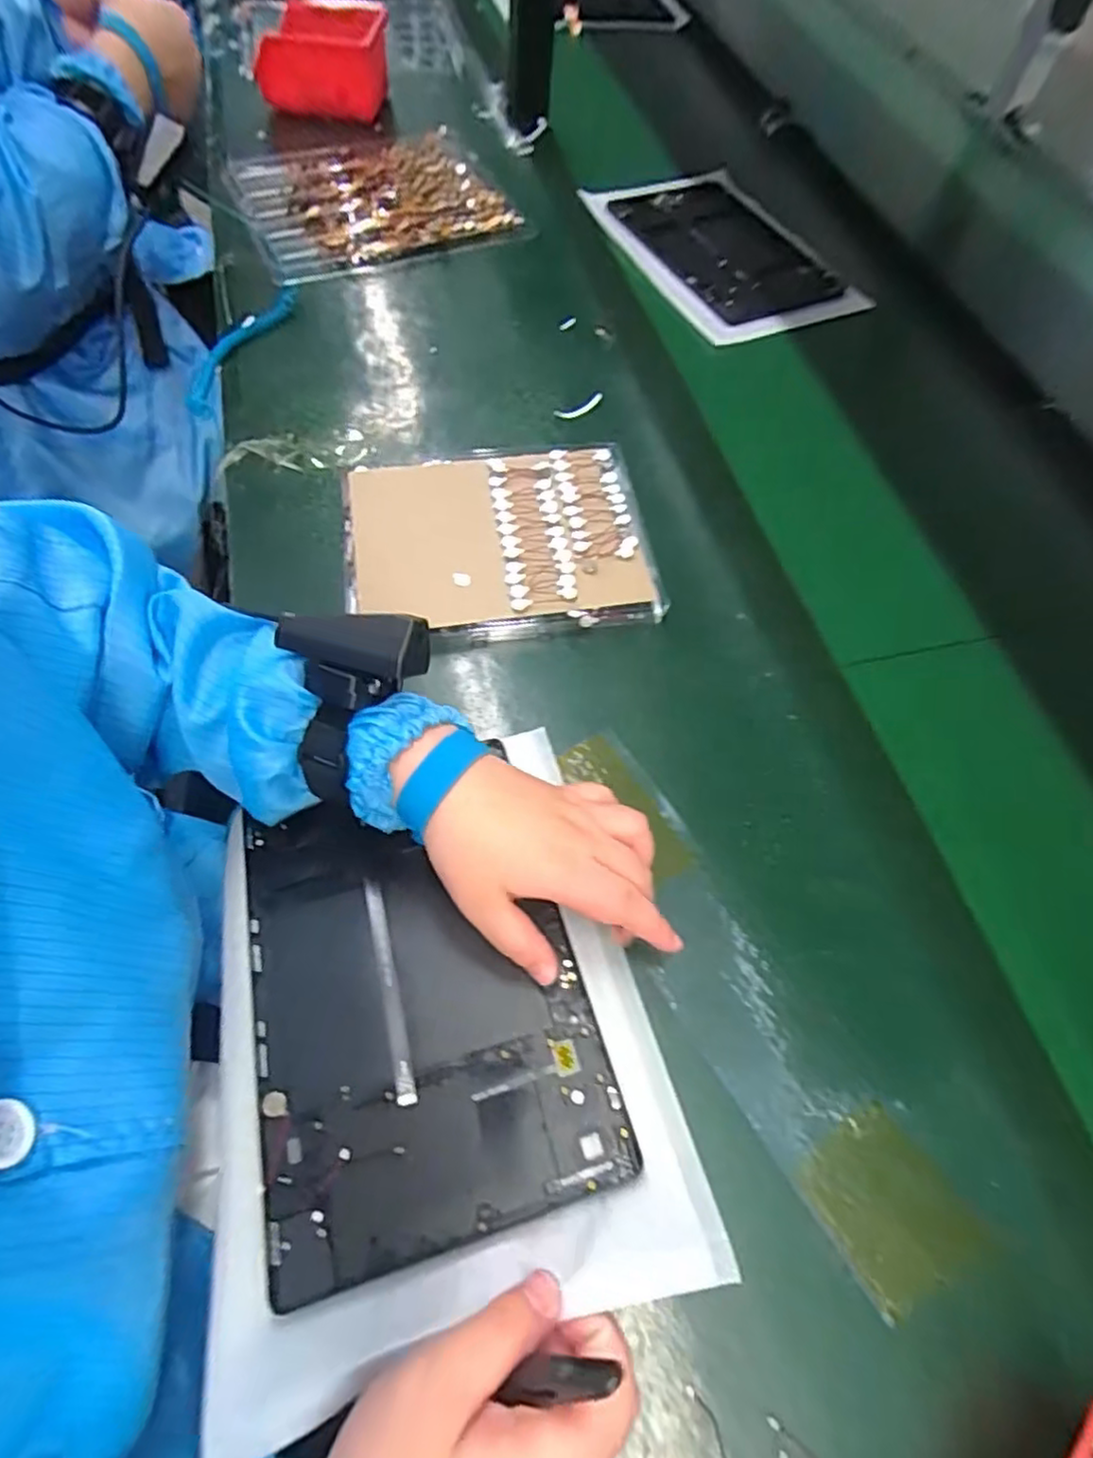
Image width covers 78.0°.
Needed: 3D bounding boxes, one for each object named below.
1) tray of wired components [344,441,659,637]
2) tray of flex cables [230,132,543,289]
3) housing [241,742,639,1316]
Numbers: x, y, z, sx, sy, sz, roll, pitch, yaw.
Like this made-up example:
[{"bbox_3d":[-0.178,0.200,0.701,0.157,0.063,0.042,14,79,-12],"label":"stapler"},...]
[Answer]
[{"bbox_3d":[-0.036,-0.141,0.494,0.215,0.020,0.167,-5,61,-7],"label":"tray of wired components"},{"bbox_3d":[-0.191,-0.587,0.742,0.284,0.021,0.275,-19,64,-14],"label":"tray of flex cables"},{"bbox_3d":[-0.065,0.128,0.336,0.151,0.008,0.214,-15,55,-10],"label":"housing"}]

